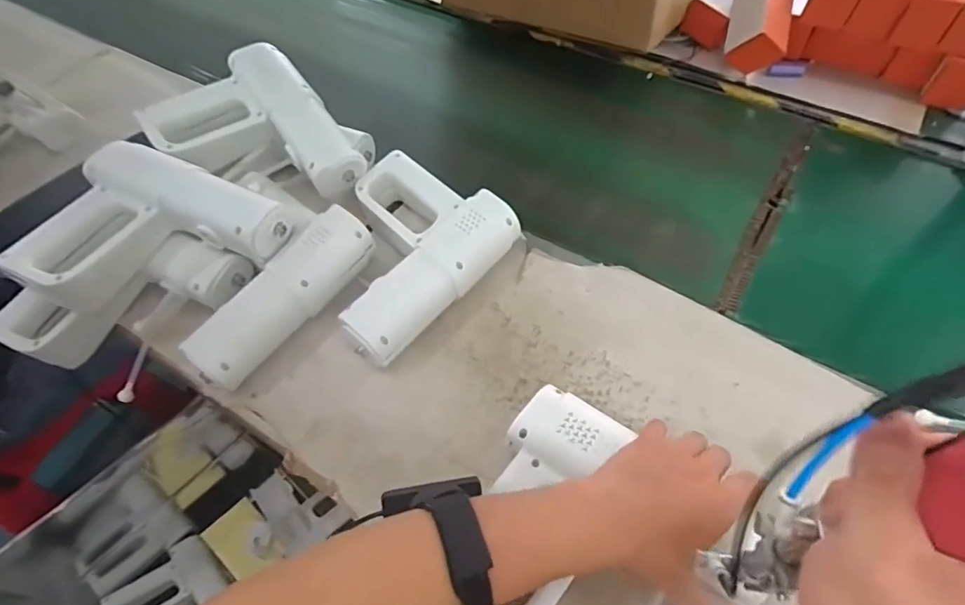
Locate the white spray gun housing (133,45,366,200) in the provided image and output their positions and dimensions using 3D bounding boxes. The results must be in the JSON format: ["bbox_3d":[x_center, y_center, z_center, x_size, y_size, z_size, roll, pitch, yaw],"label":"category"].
[{"bbox_3d":[-0.253,-0.189,0.606,0.184,0.090,0.214,-40,62,-22],"label":"white spray gun housing"}]

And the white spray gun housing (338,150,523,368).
[{"bbox_3d":[-0.094,-0.055,0.568,0.184,0.064,0.210,34,63,24],"label":"white spray gun housing"}]

